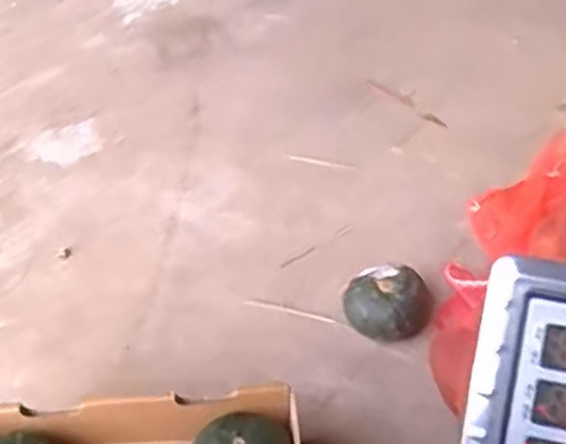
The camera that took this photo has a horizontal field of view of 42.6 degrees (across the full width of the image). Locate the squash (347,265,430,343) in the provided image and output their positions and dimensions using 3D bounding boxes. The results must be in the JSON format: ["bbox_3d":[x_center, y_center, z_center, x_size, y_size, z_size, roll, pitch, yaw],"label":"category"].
[{"bbox_3d":[0.120,0.104,0.846,0.096,0.075,0.076,1,45,4],"label":"squash"}]

